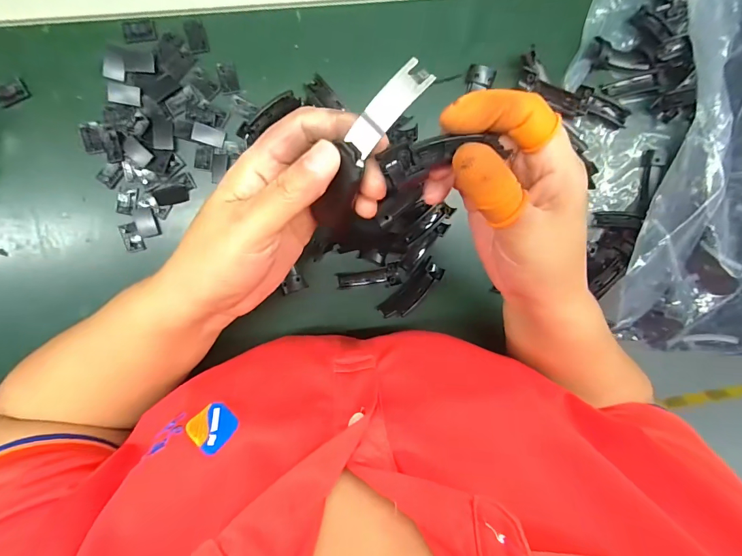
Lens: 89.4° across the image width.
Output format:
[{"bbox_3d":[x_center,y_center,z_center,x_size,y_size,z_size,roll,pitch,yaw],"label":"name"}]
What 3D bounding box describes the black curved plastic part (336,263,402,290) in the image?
[{"bbox_3d":[-0.002,-0.001,0.362,0.060,0.009,0.021,-7,97,-6],"label":"black curved plastic part"}]

